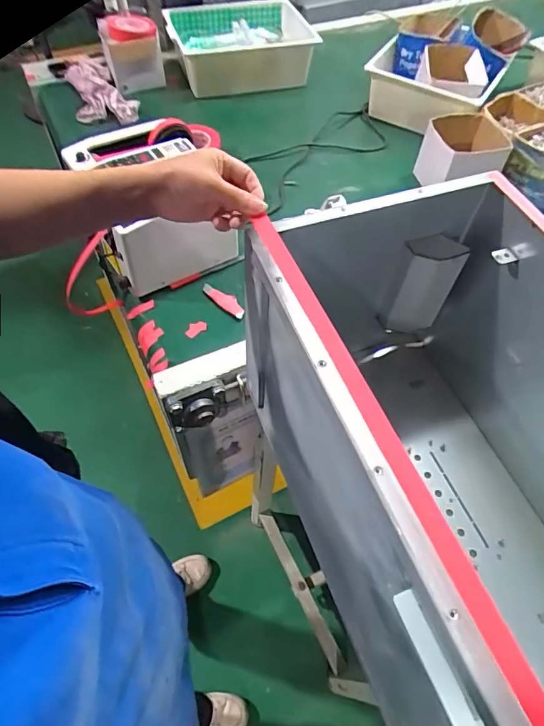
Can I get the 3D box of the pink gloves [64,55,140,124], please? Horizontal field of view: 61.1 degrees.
[{"bbox_3d":[-0.440,-0.683,1.157,0.144,0.059,0.287,-23,60,-16],"label":"pink gloves"}]

